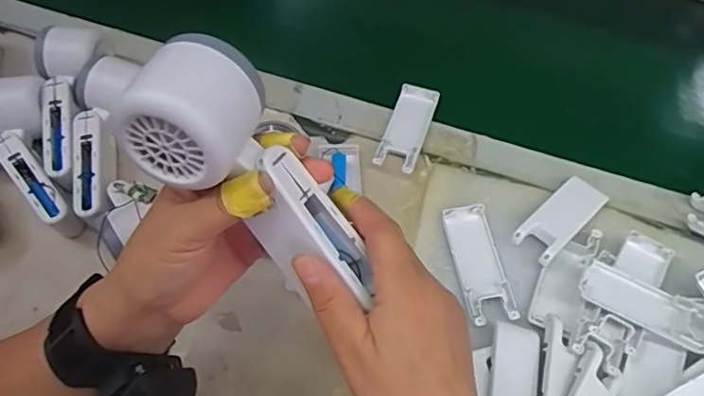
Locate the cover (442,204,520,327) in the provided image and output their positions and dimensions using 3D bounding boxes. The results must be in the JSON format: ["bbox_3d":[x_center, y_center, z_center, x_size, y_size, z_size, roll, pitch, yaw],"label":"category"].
[{"bbox_3d":[0.111,0.057,0.465,0.041,0.007,0.106,-9,62,-8],"label":"cover"}]

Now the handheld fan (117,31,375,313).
[{"bbox_3d":[-0.046,-0.008,0.266,0.045,0.149,0.060,2,48,51],"label":"handheld fan"}]

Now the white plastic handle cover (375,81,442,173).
[{"bbox_3d":[0.057,-0.072,0.535,0.040,0.012,0.103,18,62,7],"label":"white plastic handle cover"}]

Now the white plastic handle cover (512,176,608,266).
[{"bbox_3d":[0.192,0.017,0.484,0.100,0.013,0.039,-39,70,-21],"label":"white plastic handle cover"}]

